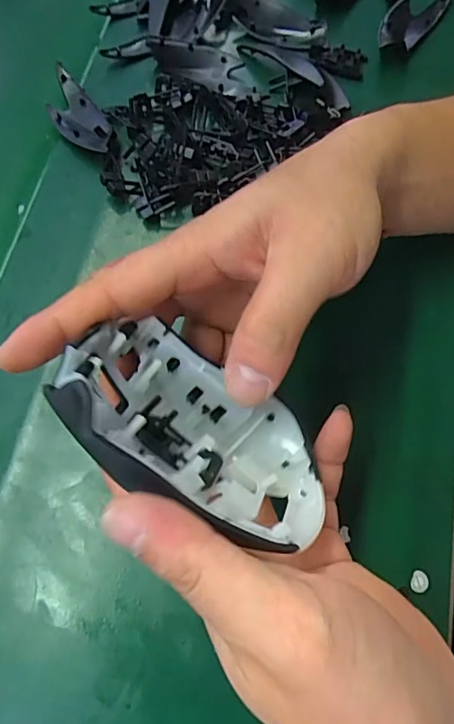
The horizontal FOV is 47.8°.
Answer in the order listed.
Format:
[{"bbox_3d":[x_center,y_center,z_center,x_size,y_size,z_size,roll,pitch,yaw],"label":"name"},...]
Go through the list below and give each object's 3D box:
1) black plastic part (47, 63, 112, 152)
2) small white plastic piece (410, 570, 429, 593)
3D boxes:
[{"bbox_3d":[-0.108,-0.180,0.366,0.032,0.018,0.095,-30,72,-11],"label":"black plastic part"},{"bbox_3d":[0.102,0.116,0.269,0.009,0.004,0.011,19,70,7],"label":"small white plastic piece"}]

